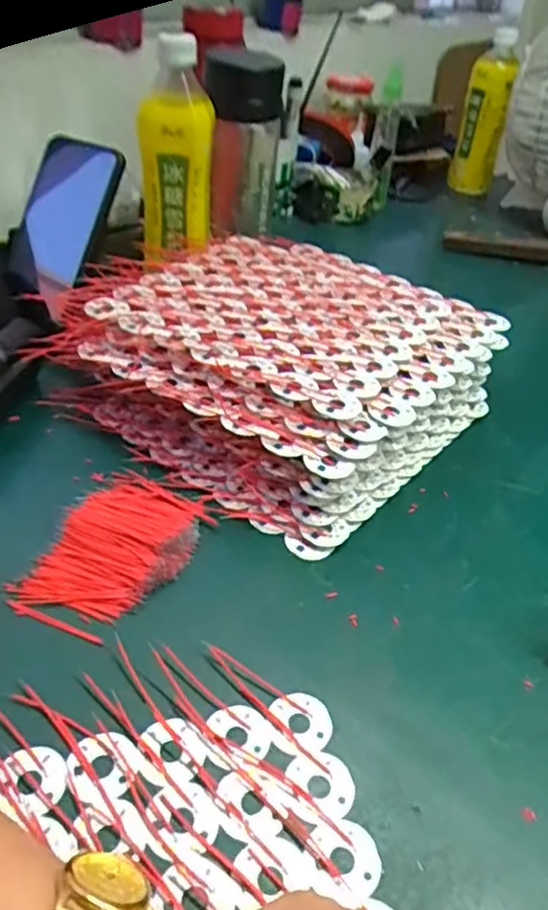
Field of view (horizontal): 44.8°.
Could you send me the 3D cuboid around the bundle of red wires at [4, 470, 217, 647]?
[{"bbox_3d":[-0.092,0.053,0.391,0.075,0.017,0.118,21,42,17],"label":"bundle of red wires"}]

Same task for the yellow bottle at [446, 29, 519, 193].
[{"bbox_3d":[0.293,-0.472,0.937,0.058,0.208,0.056,11,38,8],"label":"yellow bottle"}]

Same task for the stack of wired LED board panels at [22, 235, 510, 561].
[{"bbox_3d":[0.007,-0.081,0.525,0.275,0.078,0.281,28,45,25],"label":"stack of wired LED board panels"}]

